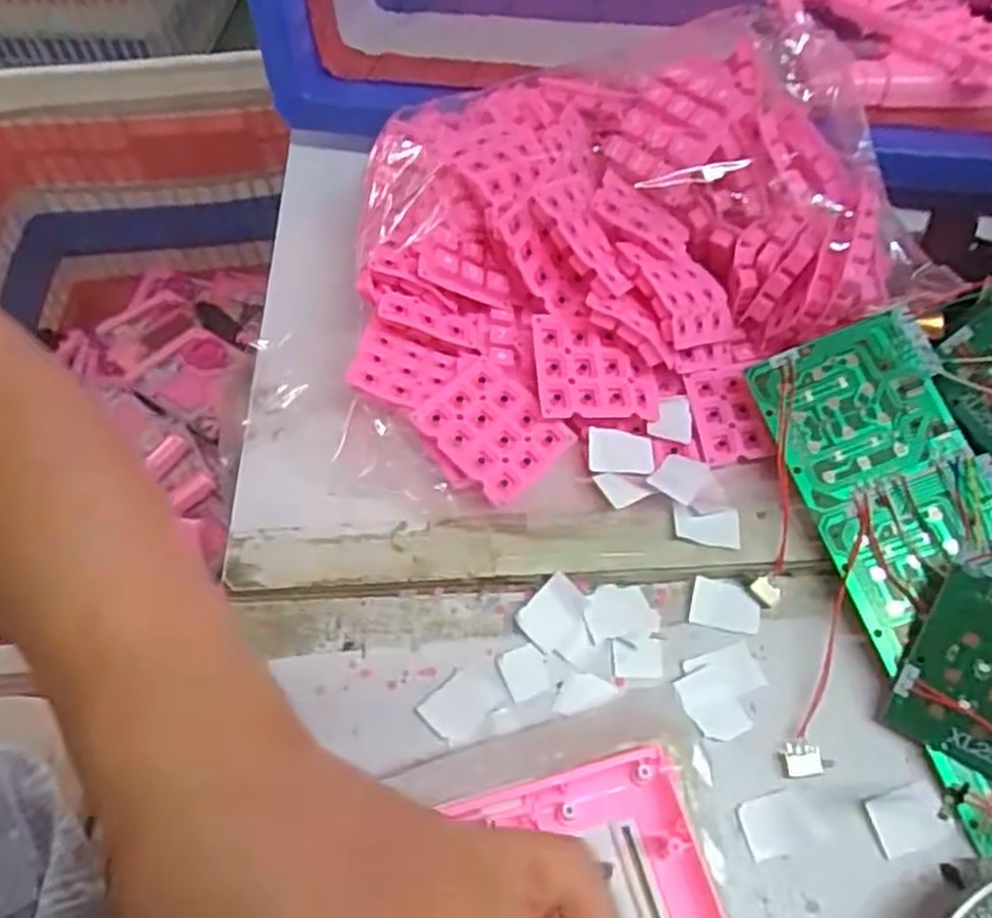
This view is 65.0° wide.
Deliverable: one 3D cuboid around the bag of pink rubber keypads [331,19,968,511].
[{"bbox_3d":[0.059,-0.102,0.380,0.261,0.085,0.217,-8,57,-3],"label":"bag of pink rubber keypads"}]

